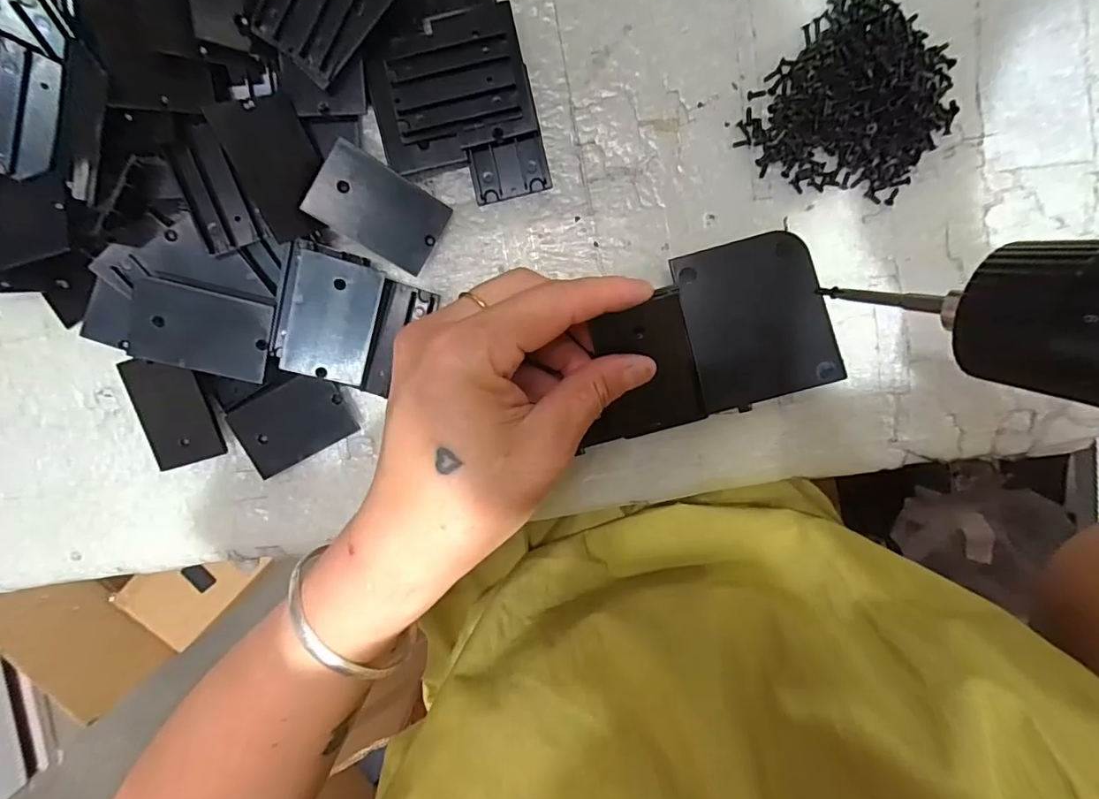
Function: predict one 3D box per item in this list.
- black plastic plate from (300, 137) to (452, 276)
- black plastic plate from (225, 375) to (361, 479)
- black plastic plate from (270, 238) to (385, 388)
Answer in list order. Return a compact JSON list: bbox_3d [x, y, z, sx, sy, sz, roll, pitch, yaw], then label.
[{"bbox_3d":[-0.076,-0.085,0.232,0.054,0.004,0.035,28,92,-23],"label":"black plastic plate"},{"bbox_3d":[-0.124,0.012,0.249,0.054,0.004,0.036,-27,109,5],"label":"black plastic plate"},{"bbox_3d":[-0.101,-0.038,0.236,0.041,0.004,0.058,12,100,-19],"label":"black plastic plate"}]

